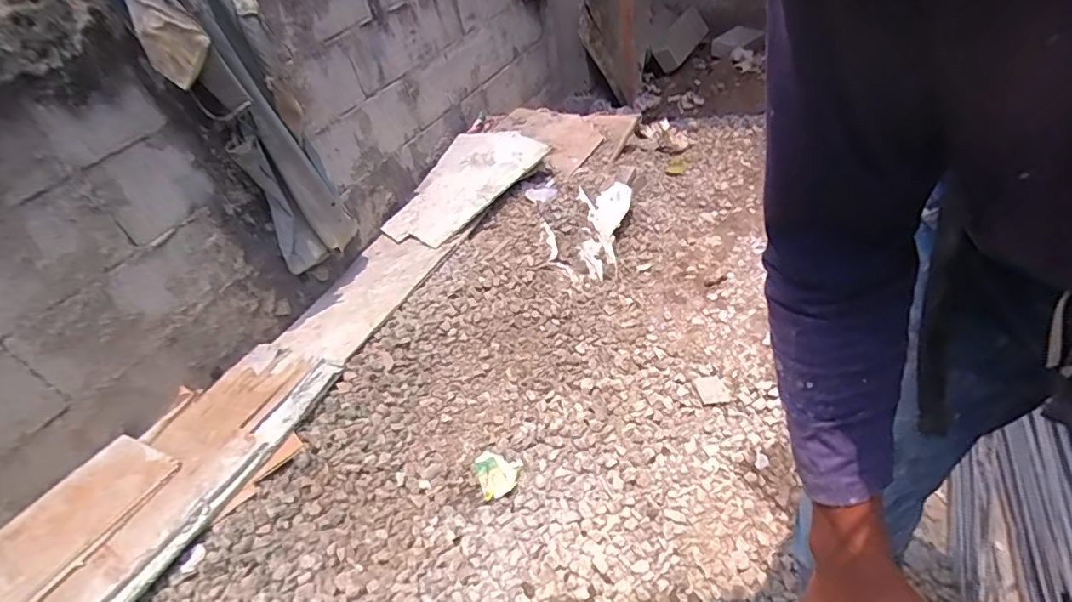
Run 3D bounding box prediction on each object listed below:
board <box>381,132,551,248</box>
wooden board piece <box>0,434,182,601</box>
[{"bbox_3d":[-0.245,-0.423,1.914,0.452,0.048,0.603,15,61,32],"label":"board"},{"bbox_3d":[-0.941,0.434,1.088,0.247,0.012,0.338,12,43,26],"label":"wooden board piece"}]

